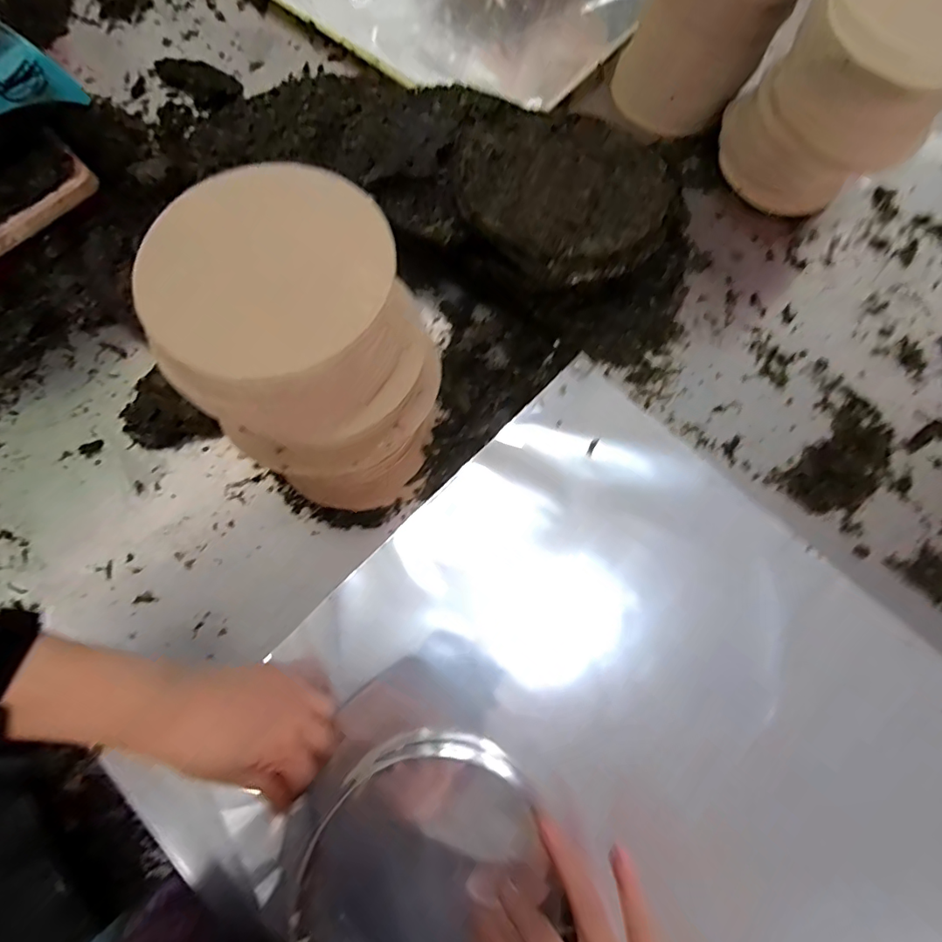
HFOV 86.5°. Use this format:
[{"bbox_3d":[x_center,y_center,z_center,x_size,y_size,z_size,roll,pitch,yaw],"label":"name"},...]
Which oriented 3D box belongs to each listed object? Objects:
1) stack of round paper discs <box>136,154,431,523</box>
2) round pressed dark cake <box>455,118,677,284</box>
[{"bbox_3d":[-0.110,-0.071,0.362,0.159,0.228,0.146,41,75,11],"label":"stack of round paper discs"},{"bbox_3d":[0.093,-0.267,0.468,0.189,0.031,0.191,0,71,-1],"label":"round pressed dark cake"}]

